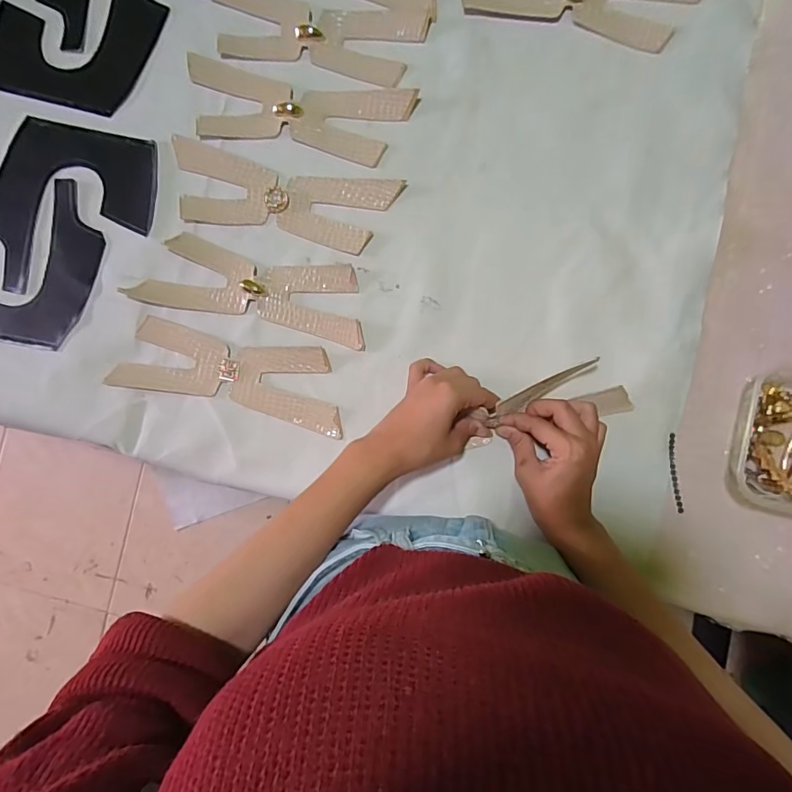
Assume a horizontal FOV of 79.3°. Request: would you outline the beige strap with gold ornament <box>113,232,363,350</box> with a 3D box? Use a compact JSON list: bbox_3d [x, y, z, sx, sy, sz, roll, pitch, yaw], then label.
[{"bbox_3d":[-0.142,-0.108,0.472,0.232,0.008,0.073,13,90,5],"label":"beige strap with gold ornament"}]

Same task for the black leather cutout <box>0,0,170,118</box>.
[{"bbox_3d":[-0.313,-0.420,0.506,0.170,0.008,0.261,35,92,5],"label":"black leather cutout"}]

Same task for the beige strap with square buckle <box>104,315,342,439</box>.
[{"bbox_3d":[-0.161,-0.024,0.471,0.229,0.011,0.077,13,90,5],"label":"beige strap with square buckle"}]

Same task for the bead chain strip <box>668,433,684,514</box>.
[{"bbox_3d":[0.252,0.070,0.432,0.008,0.004,0.071,-5,88,5],"label":"bead chain strip"}]

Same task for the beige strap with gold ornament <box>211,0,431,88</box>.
[{"bbox_3d":[-0.086,-0.366,0.480,0.222,0.006,0.077,16,90,5],"label":"beige strap with gold ornament"}]

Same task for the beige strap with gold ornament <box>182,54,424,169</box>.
[{"bbox_3d":[-0.100,-0.282,0.477,0.229,0.007,0.076,12,90,5],"label":"beige strap with gold ornament"}]

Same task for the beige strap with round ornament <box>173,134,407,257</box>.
[{"bbox_3d":[-0.115,-0.197,0.476,0.225,0.006,0.074,14,90,5],"label":"beige strap with round ornament"}]

